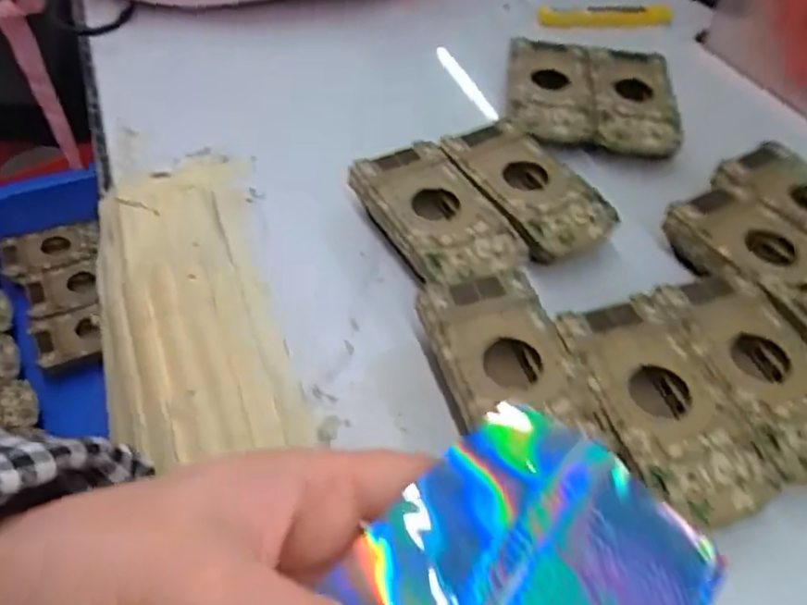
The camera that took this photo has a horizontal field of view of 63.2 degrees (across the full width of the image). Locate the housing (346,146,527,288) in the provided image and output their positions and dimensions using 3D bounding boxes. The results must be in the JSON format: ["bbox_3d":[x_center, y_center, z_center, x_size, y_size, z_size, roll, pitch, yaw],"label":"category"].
[{"bbox_3d":[0.017,-0.040,0.323,0.052,0.019,0.094,-22,55,-22],"label":"housing"}]

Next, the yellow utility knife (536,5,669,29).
[{"bbox_3d":[0.155,-0.219,0.501,0.112,0.017,0.013,-10,54,-11],"label":"yellow utility knife"}]

